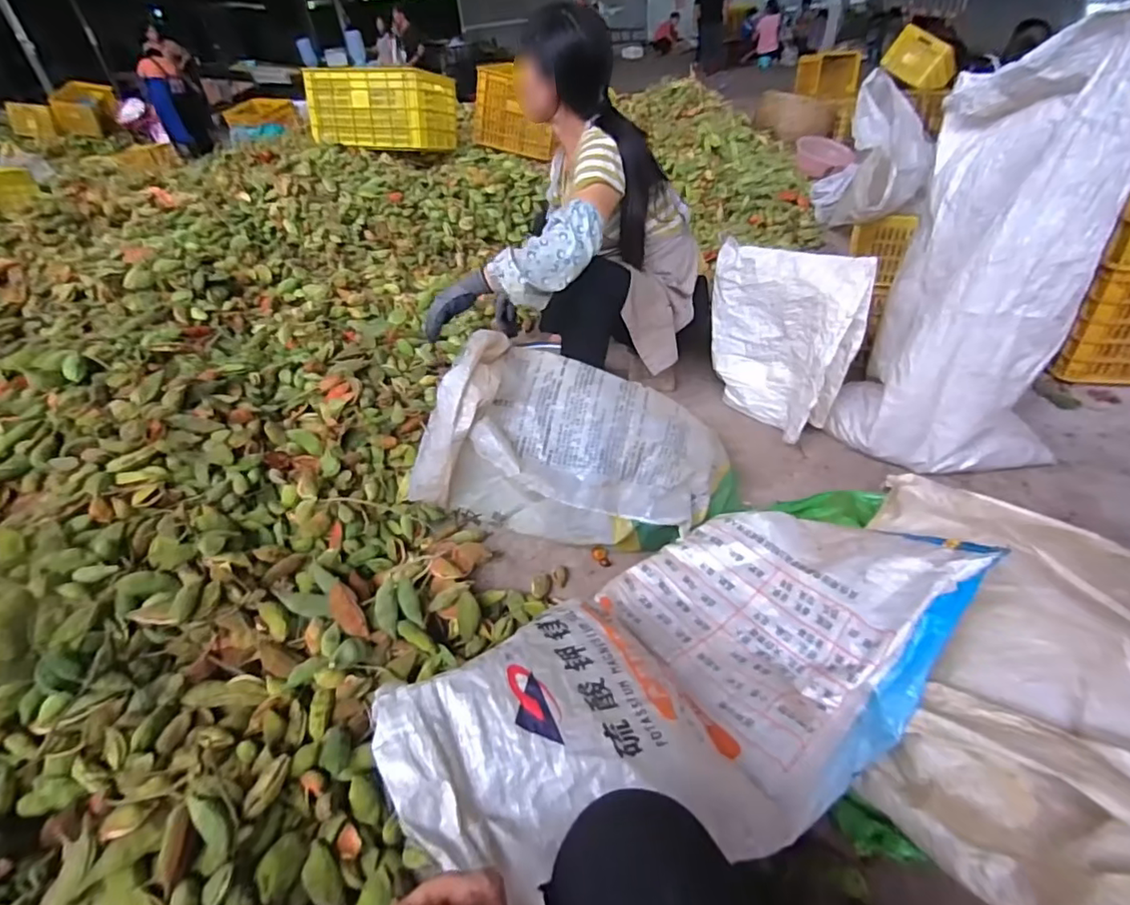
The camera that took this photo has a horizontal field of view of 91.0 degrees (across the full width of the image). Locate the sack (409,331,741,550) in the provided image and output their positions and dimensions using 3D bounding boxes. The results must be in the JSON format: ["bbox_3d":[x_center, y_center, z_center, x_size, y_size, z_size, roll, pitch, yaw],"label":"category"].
[{"bbox_3d":[0.030,-0.035,1.120,0.585,0.340,0.284,5,38,14],"label":"sack"}]

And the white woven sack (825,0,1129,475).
[{"bbox_3d":[0.863,-0.372,1.138,0.387,0.801,0.292,13,41,24],"label":"white woven sack"}]

